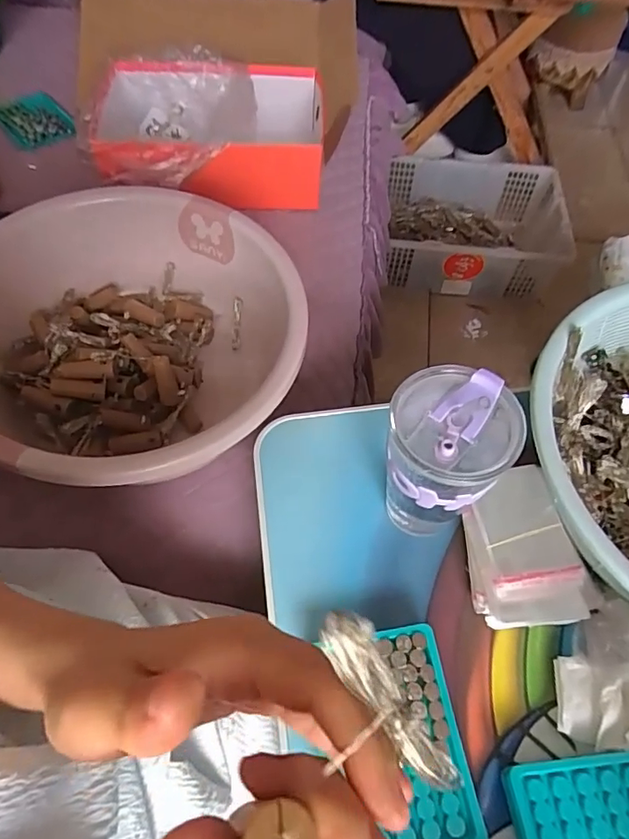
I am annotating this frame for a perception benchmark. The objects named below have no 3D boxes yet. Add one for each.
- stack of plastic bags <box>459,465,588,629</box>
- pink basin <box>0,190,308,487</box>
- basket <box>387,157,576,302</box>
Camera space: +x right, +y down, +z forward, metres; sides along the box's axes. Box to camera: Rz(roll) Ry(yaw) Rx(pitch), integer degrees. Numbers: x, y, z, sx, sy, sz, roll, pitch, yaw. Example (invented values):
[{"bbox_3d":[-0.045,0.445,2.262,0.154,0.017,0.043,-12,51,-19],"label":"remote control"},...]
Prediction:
[{"bbox_3d":[0.159,0.099,0.413,0.076,0.034,0.118,-5,58,-5],"label":"stack of plastic bags"},{"bbox_3d":[-0.184,-0.064,0.544,0.329,0.148,0.327,1,58,-1],"label":"pink basin"},{"bbox_3d":[0.382,-0.471,1.299,0.412,0.158,0.321,7,58,3],"label":"basket"}]

